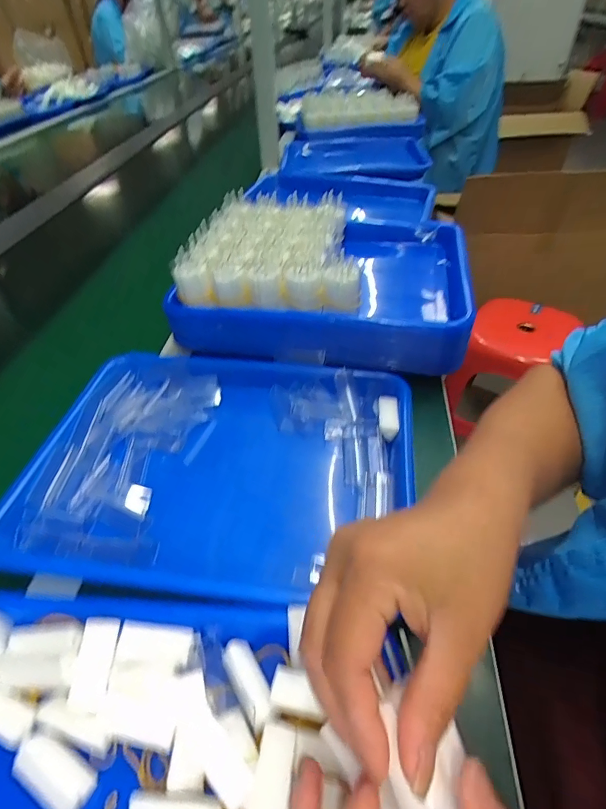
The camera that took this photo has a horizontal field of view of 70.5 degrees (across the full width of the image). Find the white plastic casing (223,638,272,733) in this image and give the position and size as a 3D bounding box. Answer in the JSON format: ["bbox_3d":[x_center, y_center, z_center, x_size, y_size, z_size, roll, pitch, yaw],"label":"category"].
[{"bbox_3d":[-0.033,0.167,0.262,0.017,0.013,0.049,-24,48,-21],"label":"white plastic casing"}]

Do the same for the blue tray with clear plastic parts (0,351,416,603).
[{"bbox_3d":[-0.072,0.060,0.408,0.334,0.067,0.252,5,44,8],"label":"blue tray with clear plastic parts"}]

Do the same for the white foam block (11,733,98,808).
[{"bbox_3d":[-0.139,0.205,0.239,0.047,0.010,0.023,21,49,23],"label":"white foam block"}]

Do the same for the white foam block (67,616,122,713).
[{"bbox_3d":[-0.127,0.156,0.263,0.020,0.010,0.049,-2,44,1],"label":"white foam block"}]

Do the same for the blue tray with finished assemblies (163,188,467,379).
[{"bbox_3d":[0.029,-0.175,0.542,0.323,0.096,0.277,6,45,9],"label":"blue tray with finished assemblies"}]

